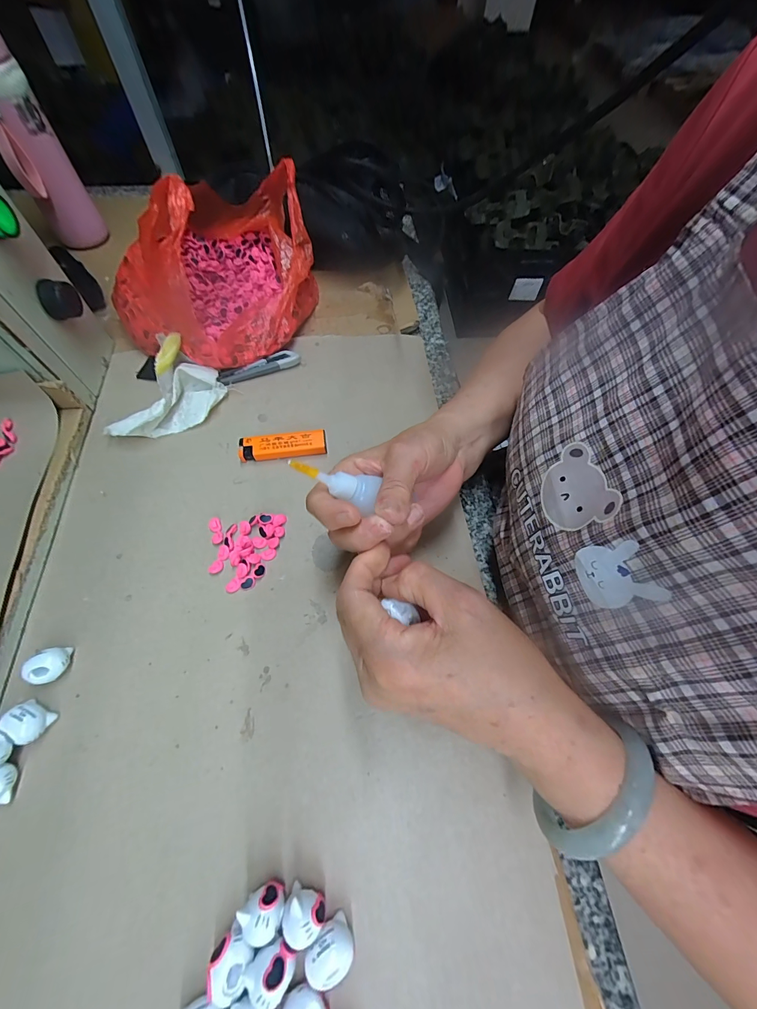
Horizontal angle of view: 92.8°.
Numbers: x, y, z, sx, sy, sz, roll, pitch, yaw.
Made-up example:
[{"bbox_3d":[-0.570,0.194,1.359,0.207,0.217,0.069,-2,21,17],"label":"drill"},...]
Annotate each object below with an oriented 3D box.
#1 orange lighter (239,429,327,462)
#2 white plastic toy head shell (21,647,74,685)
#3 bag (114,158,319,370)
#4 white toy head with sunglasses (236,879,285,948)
[{"bbox_3d":[-0.091,-0.056,0.343,0.081,0.016,0.021,-7,64,-5],"label":"orange lighter"},{"bbox_3d":[-0.232,0.113,0.254,0.020,0.021,0.023,-5,64,-4],"label":"white plastic toy head shell"},{"bbox_3d":[-0.176,-0.248,0.368,0.193,0.124,0.191,17,64,7],"label":"bag"},{"bbox_3d":[-0.060,0.223,0.198,0.022,0.025,0.019,-23,66,-12],"label":"white toy head with sunglasses"}]

